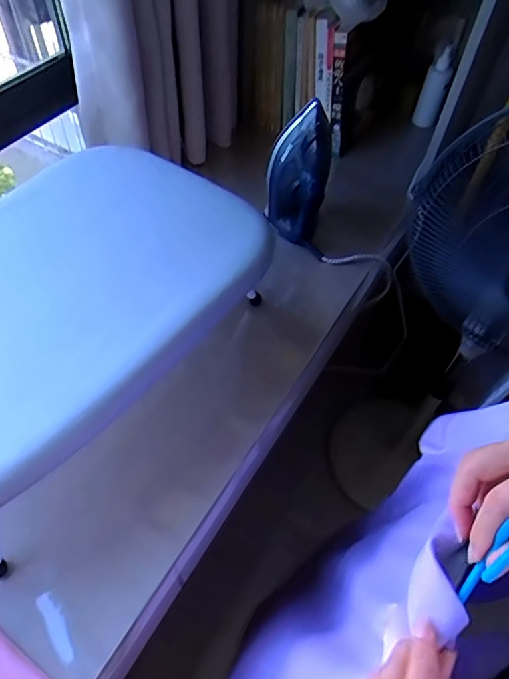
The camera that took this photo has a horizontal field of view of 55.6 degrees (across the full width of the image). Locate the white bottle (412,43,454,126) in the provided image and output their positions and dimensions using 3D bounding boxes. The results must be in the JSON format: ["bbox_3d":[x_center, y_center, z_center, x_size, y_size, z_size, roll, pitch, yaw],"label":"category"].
[{"bbox_3d":[0.397,-0.560,1.074,0.063,0.211,0.052,22,80,12],"label":"white bottle"}]

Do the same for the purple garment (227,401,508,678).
[{"bbox_3d":[0.102,0.286,0.552,0.097,0.458,0.457,37,60,21],"label":"purple garment"}]

